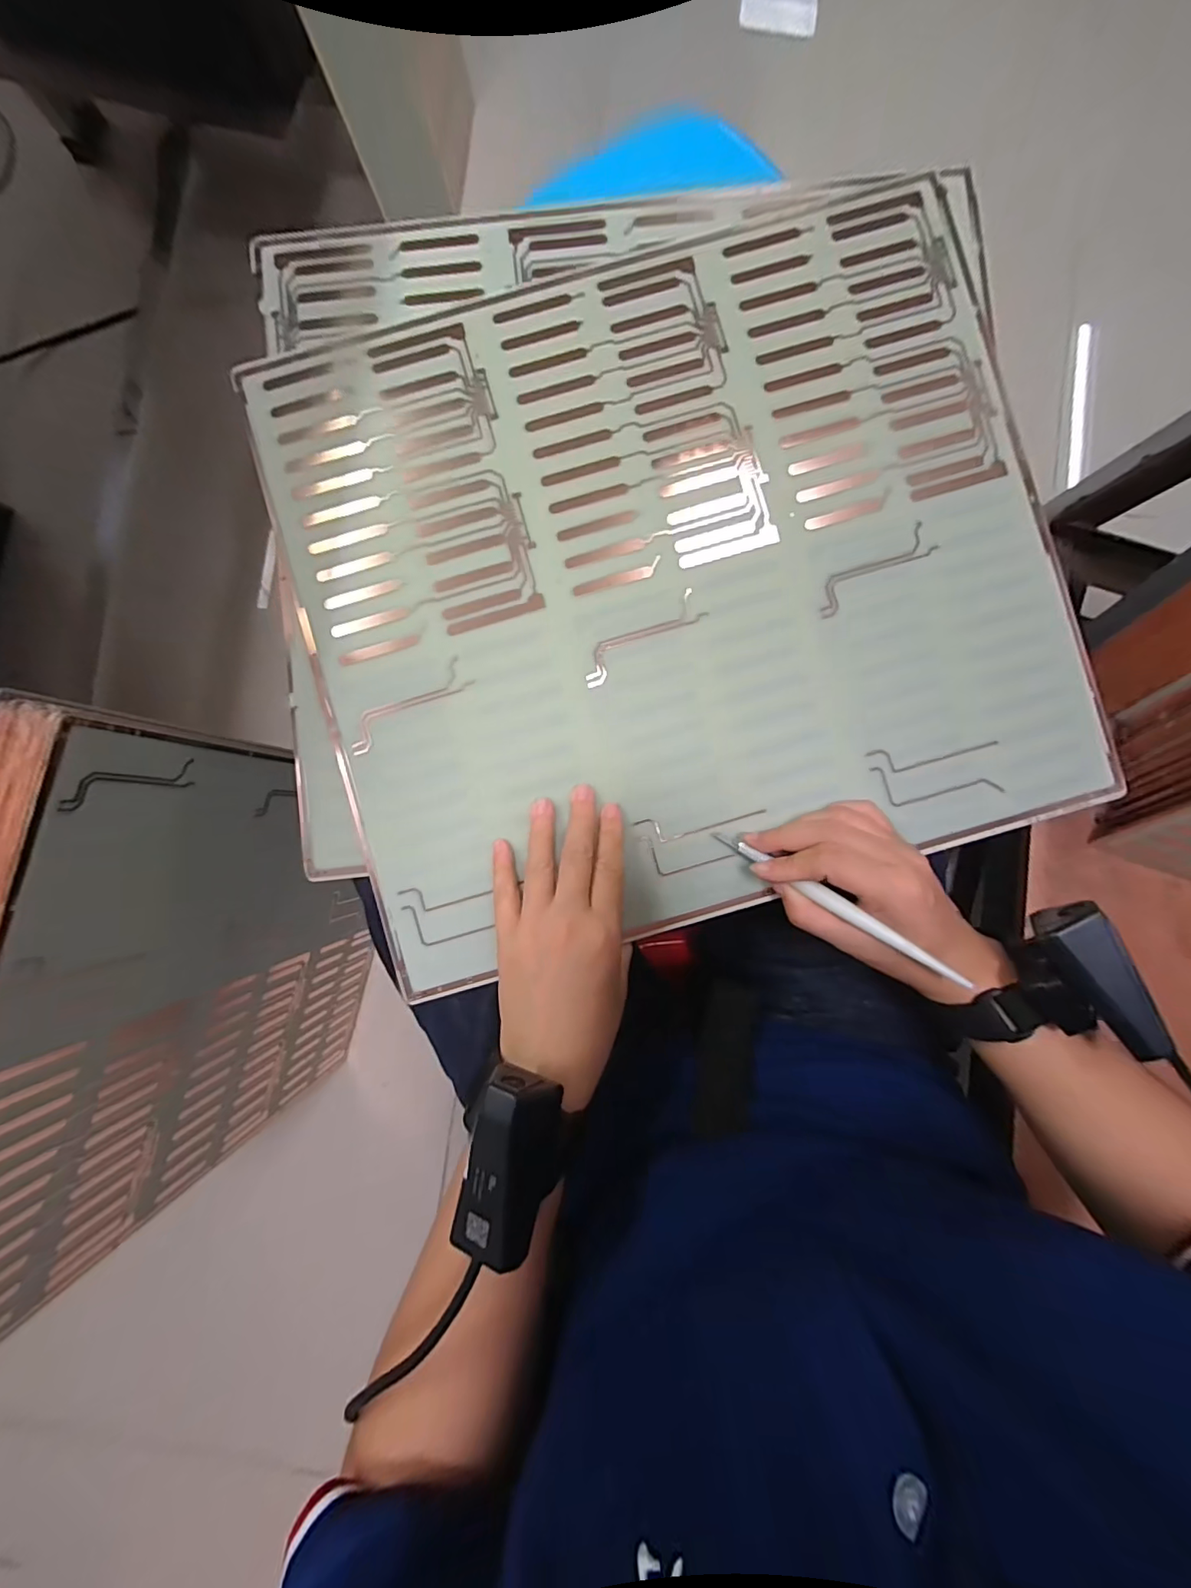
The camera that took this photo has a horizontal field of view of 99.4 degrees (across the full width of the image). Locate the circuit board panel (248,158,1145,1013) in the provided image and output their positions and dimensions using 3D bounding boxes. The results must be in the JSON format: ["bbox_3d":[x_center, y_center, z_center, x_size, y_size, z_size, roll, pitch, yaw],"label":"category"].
[{"bbox_3d":[0.050,-0.140,0.332,0.472,0.010,0.417,-16,89,0],"label":"circuit board panel"}]

